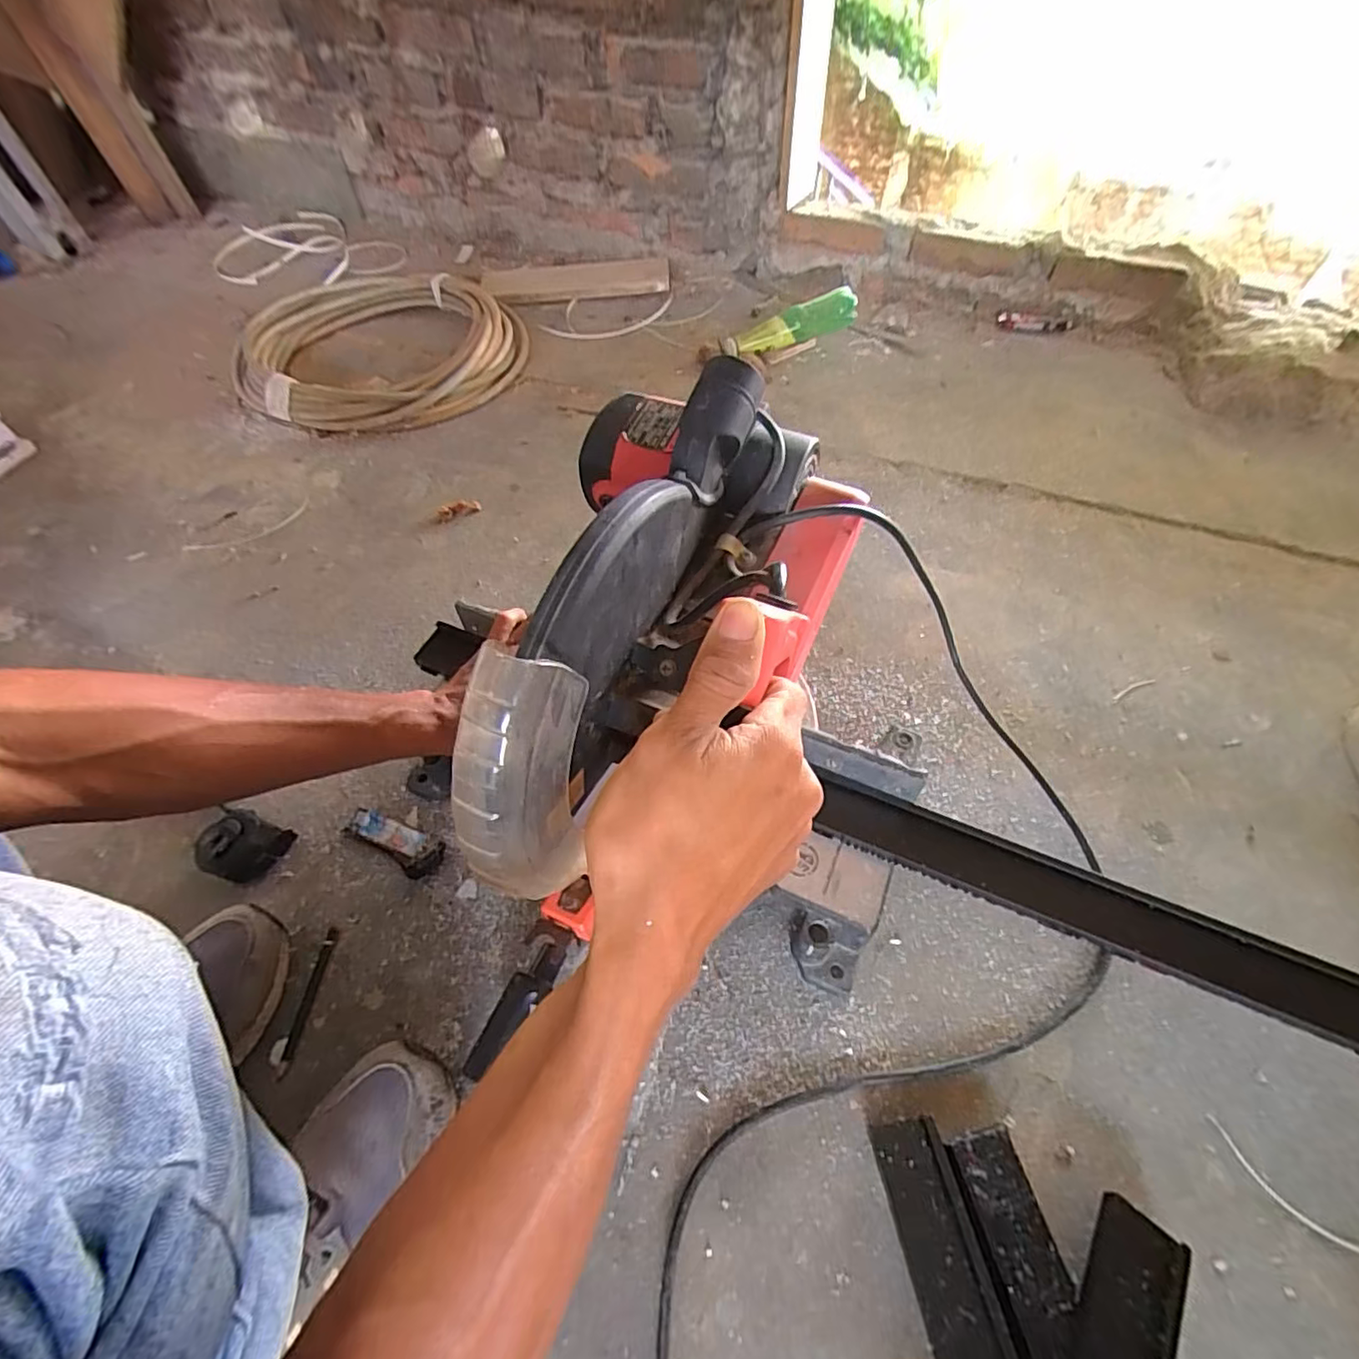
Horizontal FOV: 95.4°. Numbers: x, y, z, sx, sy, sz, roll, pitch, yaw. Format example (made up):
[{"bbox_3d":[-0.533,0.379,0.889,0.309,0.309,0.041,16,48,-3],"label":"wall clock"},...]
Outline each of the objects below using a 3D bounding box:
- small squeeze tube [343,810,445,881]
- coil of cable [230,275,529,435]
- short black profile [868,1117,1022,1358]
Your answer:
[{"bbox_3d":[-0.269,0.153,0.582,0.102,0.011,0.037,19,59,15],"label":"small squeeze tube"},{"bbox_3d":[-0.510,-0.574,1.054,0.462,0.061,0.444,-1,56,2],"label":"coil of cable"},{"bbox_3d":[0.184,0.419,0.378,0.047,0.023,0.241,-10,56,-4],"label":"short black profile"}]

